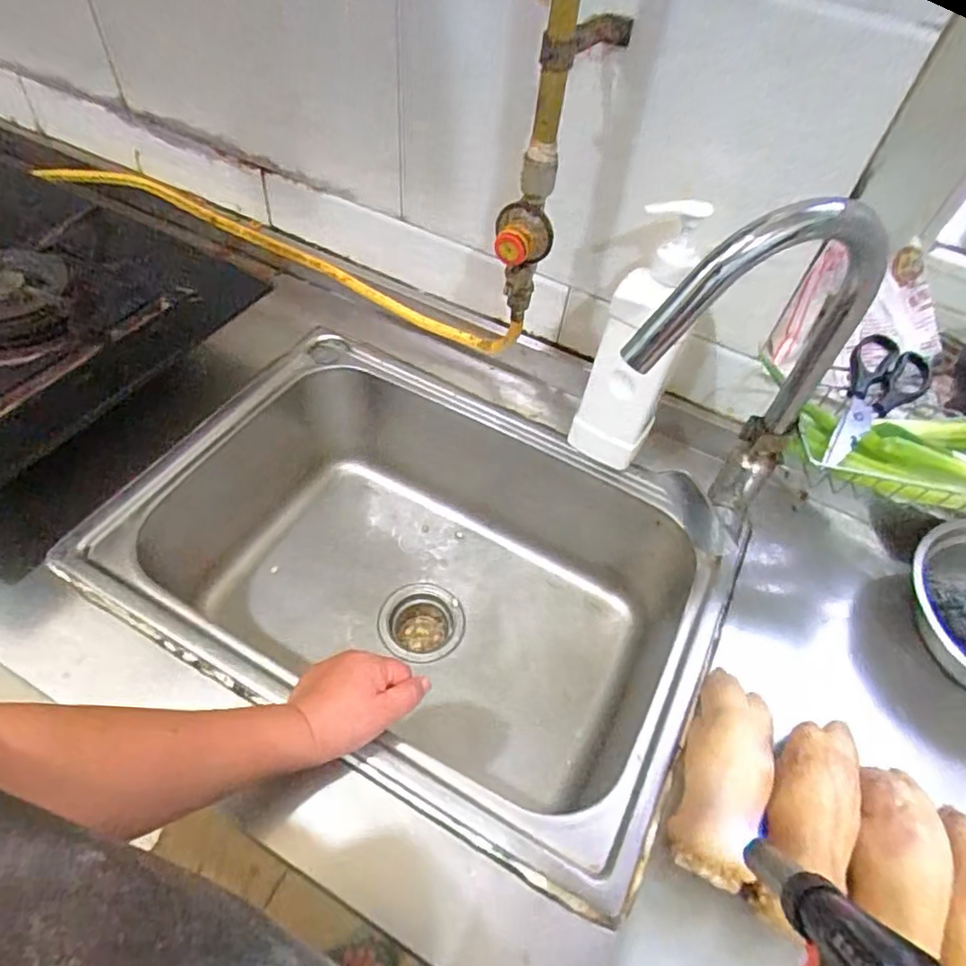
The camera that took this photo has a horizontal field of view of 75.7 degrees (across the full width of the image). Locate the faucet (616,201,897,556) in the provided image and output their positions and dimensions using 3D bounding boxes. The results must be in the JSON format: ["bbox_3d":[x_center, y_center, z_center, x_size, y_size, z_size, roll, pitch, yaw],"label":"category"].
[{"bbox_3d":[0.195,-0.044,0.495,0.199,0.341,0.064,-17,55,-17],"label":"faucet"}]

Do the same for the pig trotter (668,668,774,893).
[{"bbox_3d":[0.202,0.228,0.503,0.065,0.054,0.175,24,54,15],"label":"pig trotter"}]

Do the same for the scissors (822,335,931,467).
[{"bbox_3d":[0.354,-0.079,0.578,0.194,0.028,0.069,-36,62,-28],"label":"scissors"}]

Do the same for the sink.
[{"bbox_3d":[-0.086,0.104,0.732,0.654,0.237,0.440,24,54,15],"label":"sink"}]

